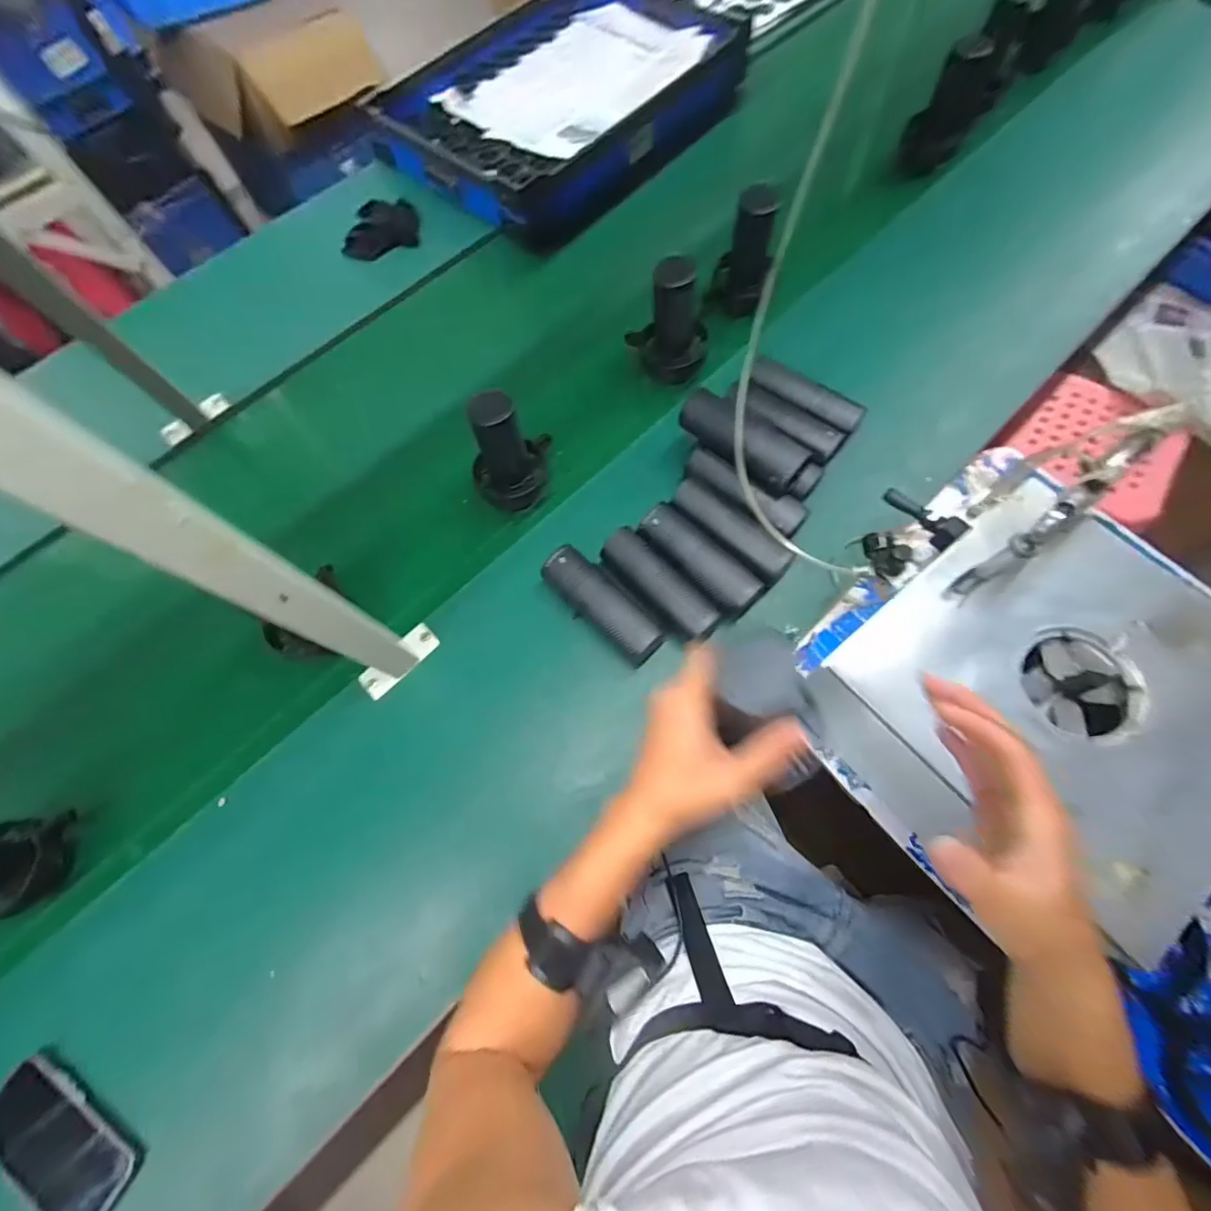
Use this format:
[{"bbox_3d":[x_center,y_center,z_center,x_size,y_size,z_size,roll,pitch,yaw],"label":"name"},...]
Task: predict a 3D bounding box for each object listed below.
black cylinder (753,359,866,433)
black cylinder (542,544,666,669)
[{"bbox_3d":[0.270,-0.283,0.693,0.035,0.032,0.160,-43,72,-13],"label":"black cylinder"},{"bbox_3d":[-0.002,-0.004,0.621,0.057,0.041,0.168,-43,72,-13],"label":"black cylinder"}]

